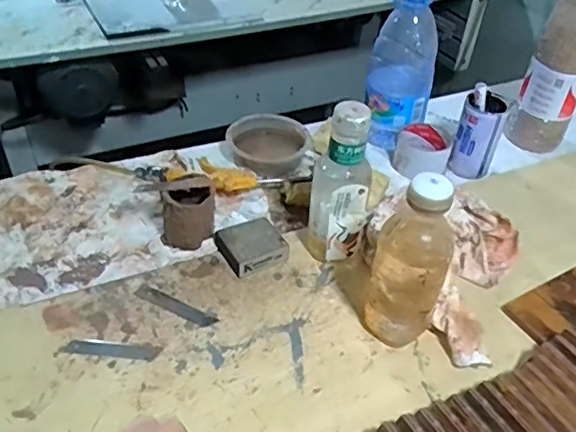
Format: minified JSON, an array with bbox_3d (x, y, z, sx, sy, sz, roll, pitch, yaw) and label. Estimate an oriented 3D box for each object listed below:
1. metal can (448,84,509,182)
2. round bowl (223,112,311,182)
[{"bbox_3d":[0.287,-0.127,0.862,0.059,0.139,0.059,2,42,-2],"label":"metal can"},{"bbox_3d":[-0.029,-0.101,0.887,0.127,0.058,0.123,2,42,-2],"label":"round bowl"}]

